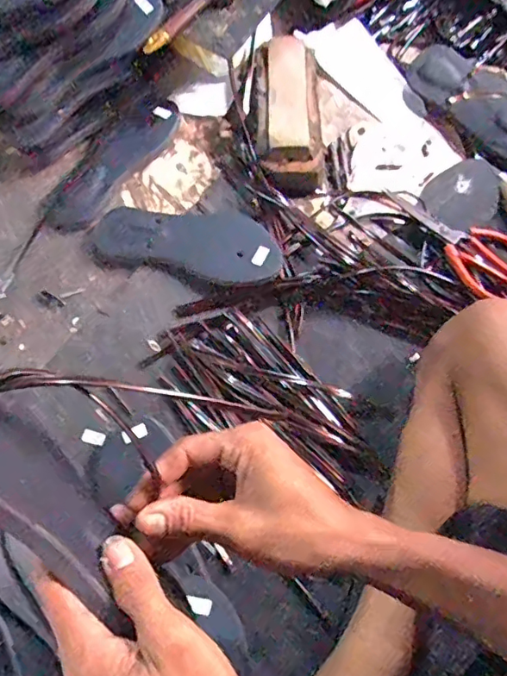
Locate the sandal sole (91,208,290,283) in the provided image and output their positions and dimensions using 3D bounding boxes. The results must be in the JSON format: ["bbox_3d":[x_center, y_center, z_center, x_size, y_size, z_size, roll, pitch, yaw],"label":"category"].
[{"bbox_3d":[-0.085,-0.116,0.641,0.234,0.032,0.085,9,69,4],"label":"sandal sole"}]

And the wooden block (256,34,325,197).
[{"bbox_3d":[0.043,-0.295,0.693,0.087,0.057,0.229,-4,68,-1],"label":"wooden block"}]

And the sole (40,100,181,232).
[{"bbox_3d":[-0.185,-0.232,0.685,0.064,0.028,0.227,33,72,13],"label":"sole"}]

